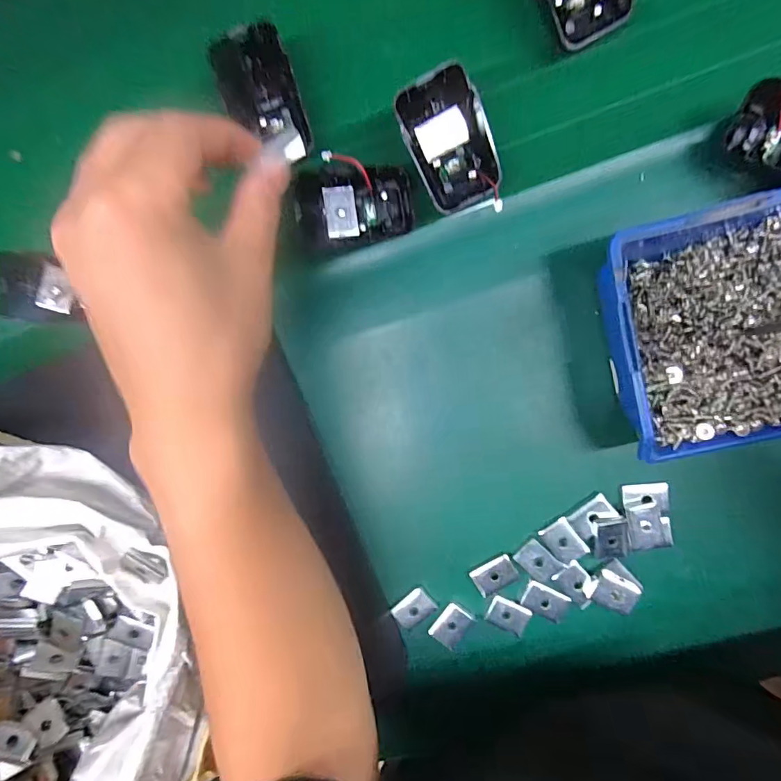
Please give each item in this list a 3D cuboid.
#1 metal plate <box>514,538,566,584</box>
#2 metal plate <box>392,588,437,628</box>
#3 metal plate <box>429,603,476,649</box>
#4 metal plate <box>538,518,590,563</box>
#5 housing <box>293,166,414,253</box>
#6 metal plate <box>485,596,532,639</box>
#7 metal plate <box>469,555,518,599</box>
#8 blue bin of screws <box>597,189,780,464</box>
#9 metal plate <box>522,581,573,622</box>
[{"bbox_3d":[0.097,0.113,0.288,0.028,0.004,0.021,41,99,0],"label":"metal plate"},{"bbox_3d":[0.016,0.149,0.300,0.026,0.004,0.019,-41,88,-1],"label":"metal plate"},{"bbox_3d":[0.042,0.160,0.299,0.020,0.005,0.026,36,99,1],"label":"metal plate"},{"bbox_3d":[0.113,0.099,0.285,0.020,0.004,0.027,-38,91,9],"label":"metal plate"},{"bbox_3d":[-0.021,-0.111,0.269,0.069,0.021,0.044,-9,96,8],"label":"housing"},{"bbox_3d":[0.079,0.151,0.293,0.026,0.004,0.020,22,99,3],"label":"metal plate"},{"bbox_3d":[0.071,0.124,0.295,0.029,0.006,0.022,-30,93,9],"label":"metal plate"},{"bbox_3d":[0.171,-0.033,0.240,0.120,0.062,0.126,-13,95,8],"label":"blue bin of screws"},{"bbox_3d":[0.102,0.139,0.290,0.028,0.004,0.020,28,99,2],"label":"metal plate"}]

